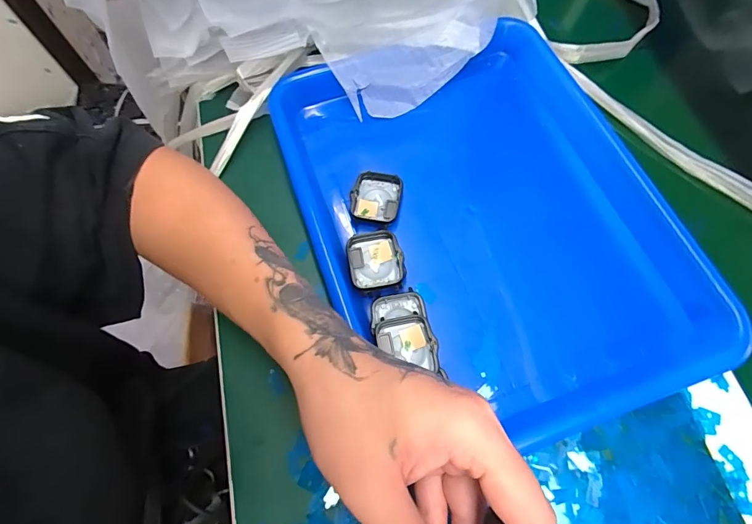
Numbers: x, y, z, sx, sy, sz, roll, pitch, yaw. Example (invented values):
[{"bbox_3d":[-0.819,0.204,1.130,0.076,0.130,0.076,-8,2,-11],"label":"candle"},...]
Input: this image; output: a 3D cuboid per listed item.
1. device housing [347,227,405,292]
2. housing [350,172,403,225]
[{"bbox_3d":[-0.001,0.000,0.296,0.038,0.012,0.043,-14,67,-5],"label":"device housing"},{"bbox_3d":[0.000,-0.050,0.321,0.037,0.008,0.043,12,67,6],"label":"housing"}]

